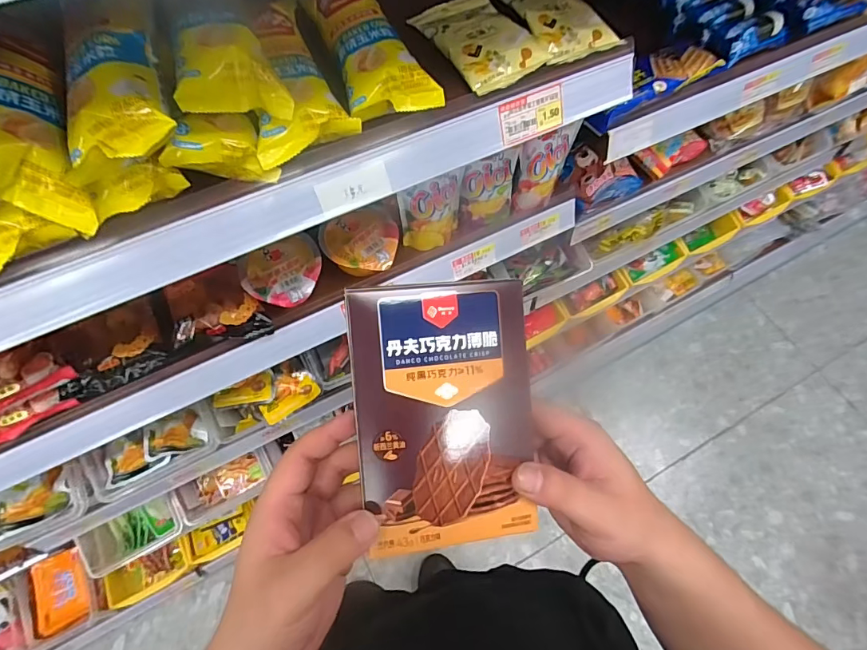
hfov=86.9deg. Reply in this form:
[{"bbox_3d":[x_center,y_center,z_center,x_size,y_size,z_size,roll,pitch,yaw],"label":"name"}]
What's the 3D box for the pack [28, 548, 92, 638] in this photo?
[{"bbox_3d":[-0.814,0.579,0.998,0.119,0.033,0.146,-21,67,-12],"label":"pack"}]

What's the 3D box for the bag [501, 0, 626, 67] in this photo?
[{"bbox_3d":[0.122,-0.317,0.462,0.086,0.013,0.137,-20,67,-11],"label":"bag"}]

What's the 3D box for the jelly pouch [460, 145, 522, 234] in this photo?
[{"bbox_3d":[0.069,-0.162,0.556,0.072,0.101,0.024,-17,66,-10],"label":"jelly pouch"}]

